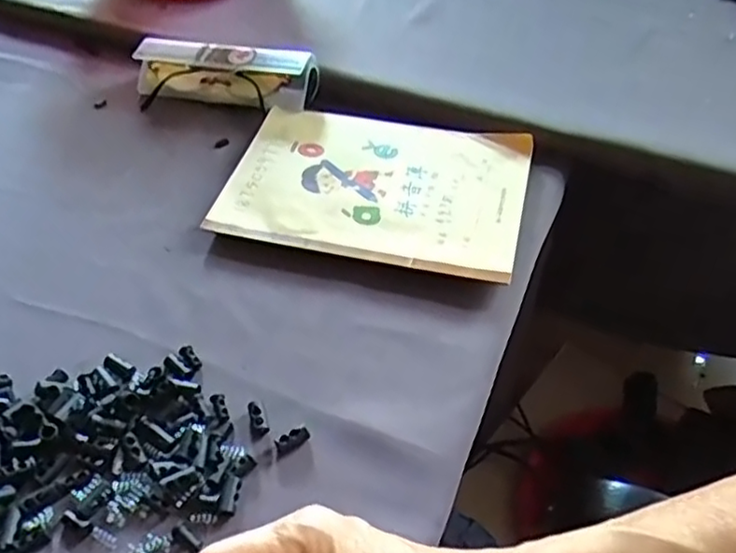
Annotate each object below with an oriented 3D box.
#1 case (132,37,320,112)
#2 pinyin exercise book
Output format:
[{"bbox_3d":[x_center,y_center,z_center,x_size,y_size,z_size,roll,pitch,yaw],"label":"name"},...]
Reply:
[{"bbox_3d":[-0.121,-0.168,0.551,0.155,0.036,0.046,12,50,12],"label":"case"},{"bbox_3d":[0.005,-0.064,0.474,0.204,0.015,0.135,11,50,11],"label":"pinyin exercise book"}]

